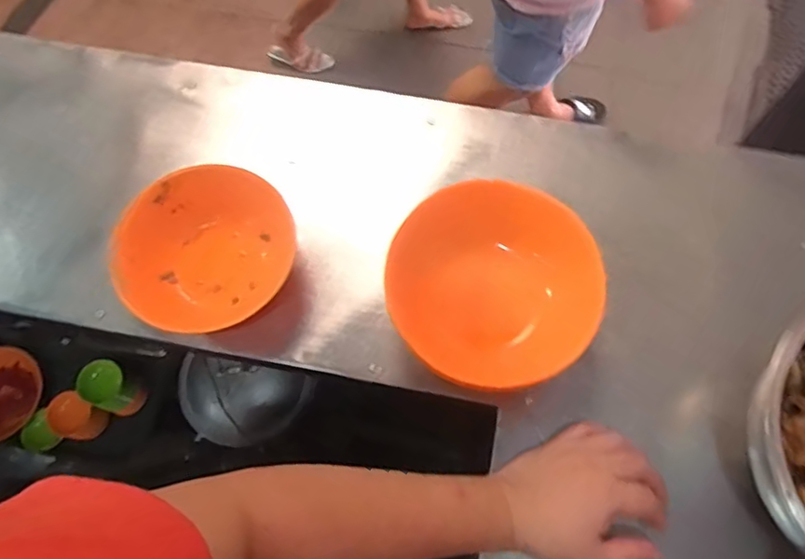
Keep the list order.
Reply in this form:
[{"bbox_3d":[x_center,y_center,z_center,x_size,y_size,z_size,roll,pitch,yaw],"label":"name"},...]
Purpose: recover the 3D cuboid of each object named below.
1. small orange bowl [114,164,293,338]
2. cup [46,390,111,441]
[{"bbox_3d":[-0.180,-0.028,0.542,0.142,0.055,0.151,31,72,12],"label":"small orange bowl"},{"bbox_3d":[-0.544,0.226,0.996,0.076,0.077,0.067,20,70,8],"label":"cup"}]

